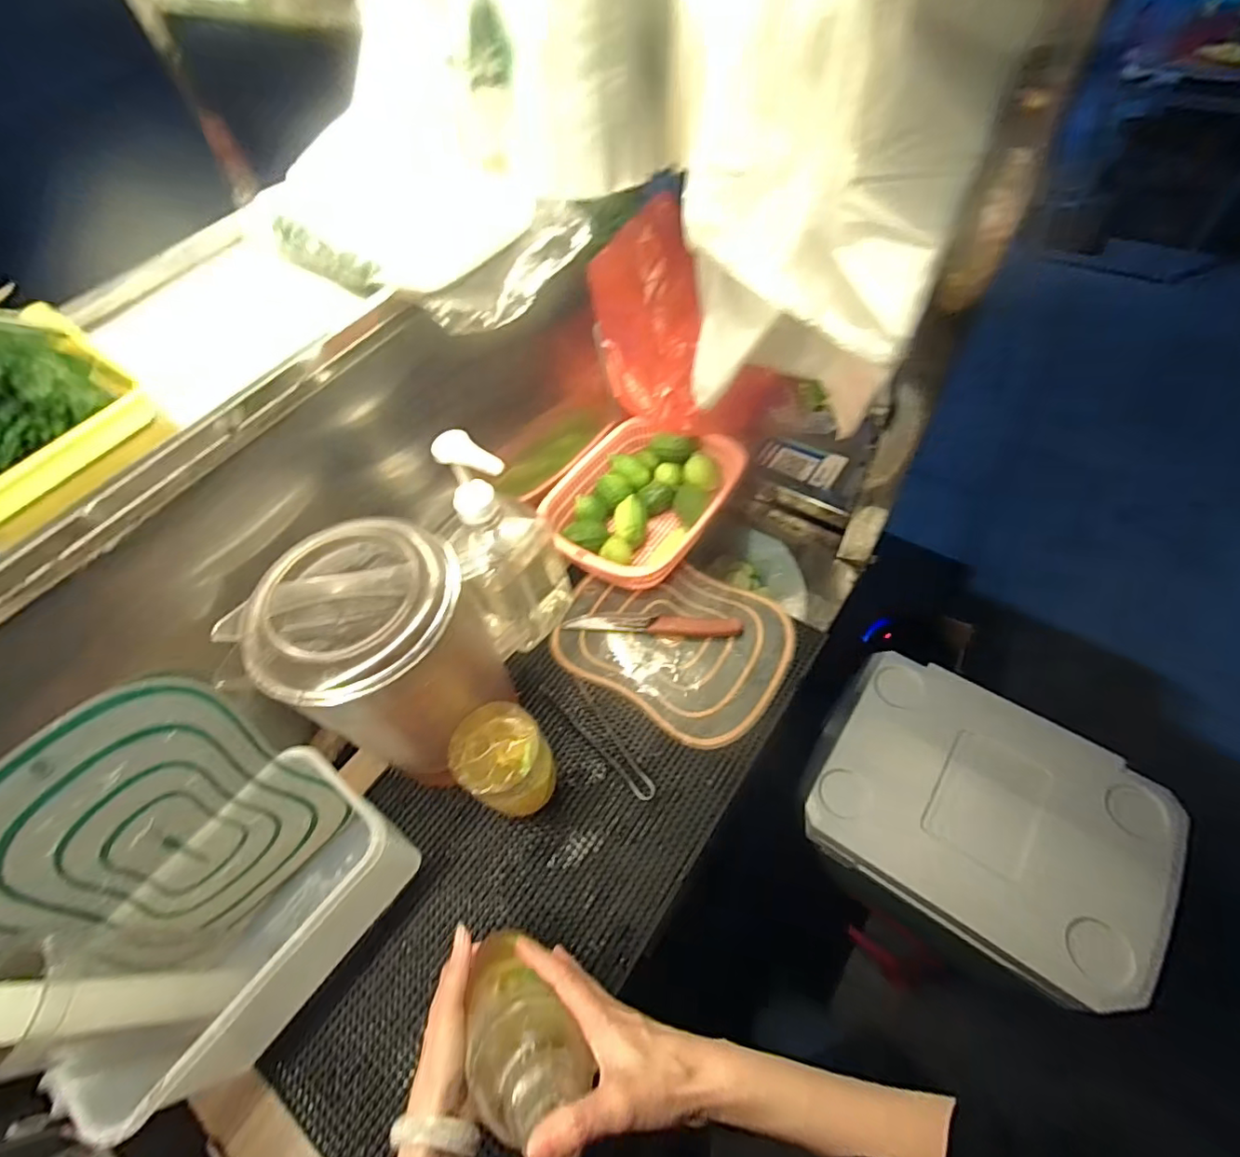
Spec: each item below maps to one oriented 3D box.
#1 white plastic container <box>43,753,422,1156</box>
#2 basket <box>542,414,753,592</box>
[{"bbox_3d":[-0.330,0.312,0.512,0.141,0.163,0.266,32,64,23],"label":"white plastic container"},{"bbox_3d":[0.027,-0.102,0.795,0.202,0.072,0.271,25,62,19],"label":"basket"}]

